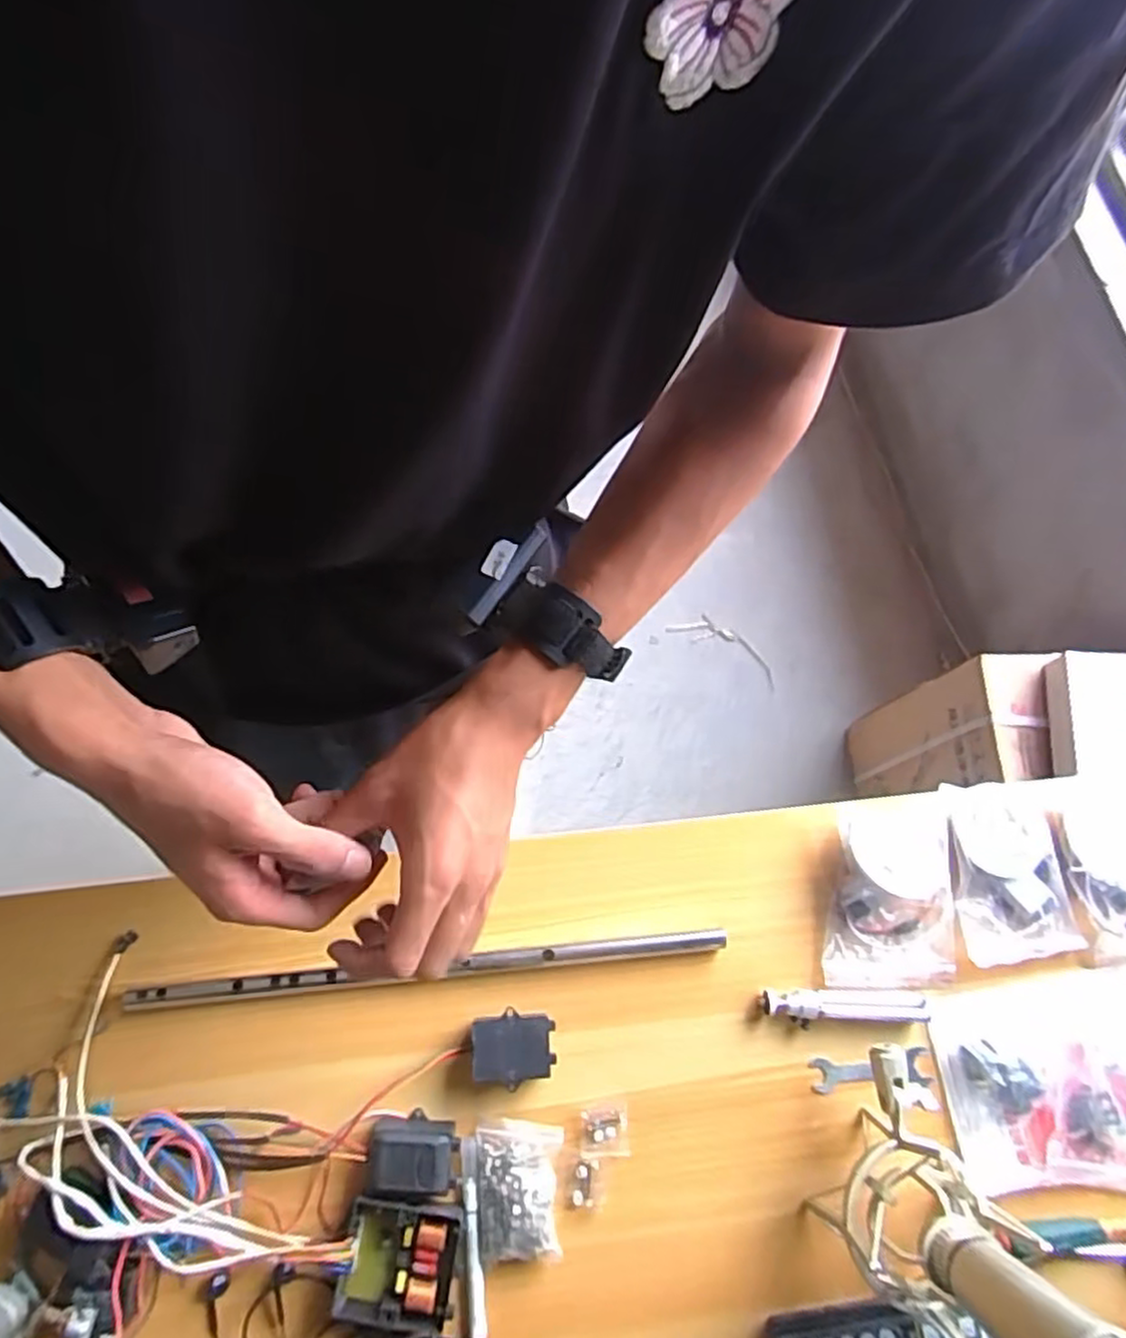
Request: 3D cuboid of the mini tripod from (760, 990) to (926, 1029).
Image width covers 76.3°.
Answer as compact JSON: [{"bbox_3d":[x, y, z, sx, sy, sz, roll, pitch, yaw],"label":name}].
[{"bbox_3d":[0.239,0.287,0.607,0.138,0.020,0.025,1,72,-3],"label":"mini tripod"}]

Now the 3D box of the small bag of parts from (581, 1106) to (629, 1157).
[{"bbox_3d":[0.034,0.373,0.577,0.034,0.007,0.033,-4,72,-5],"label":"small bag of parts"}]

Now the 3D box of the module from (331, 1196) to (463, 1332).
[{"bbox_3d":[-0.122,0.439,0.534,0.084,0.026,0.075,6,71,-1],"label":"module"}]

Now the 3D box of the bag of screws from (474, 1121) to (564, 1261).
[{"bbox_3d":[-0.036,0.403,0.554,0.065,0.020,0.086,3,72,-3],"label":"bag of screws"}]

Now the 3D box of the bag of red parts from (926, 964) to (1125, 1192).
[{"bbox_3d":[0.423,0.342,0.598,0.214,0.024,0.150,-5,72,-5],"label":"bag of red parts"}]

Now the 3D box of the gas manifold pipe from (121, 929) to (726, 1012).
[{"bbox_3d":[-0.110,0.246,0.587,0.486,0.015,0.017,-5,70,-3],"label":"gas manifold pipe"}]

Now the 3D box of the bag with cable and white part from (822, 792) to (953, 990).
[{"bbox_3d":[0.287,0.193,0.631,0.107,0.047,0.161,4,71,-2],"label":"bag with cable and white part"}]

